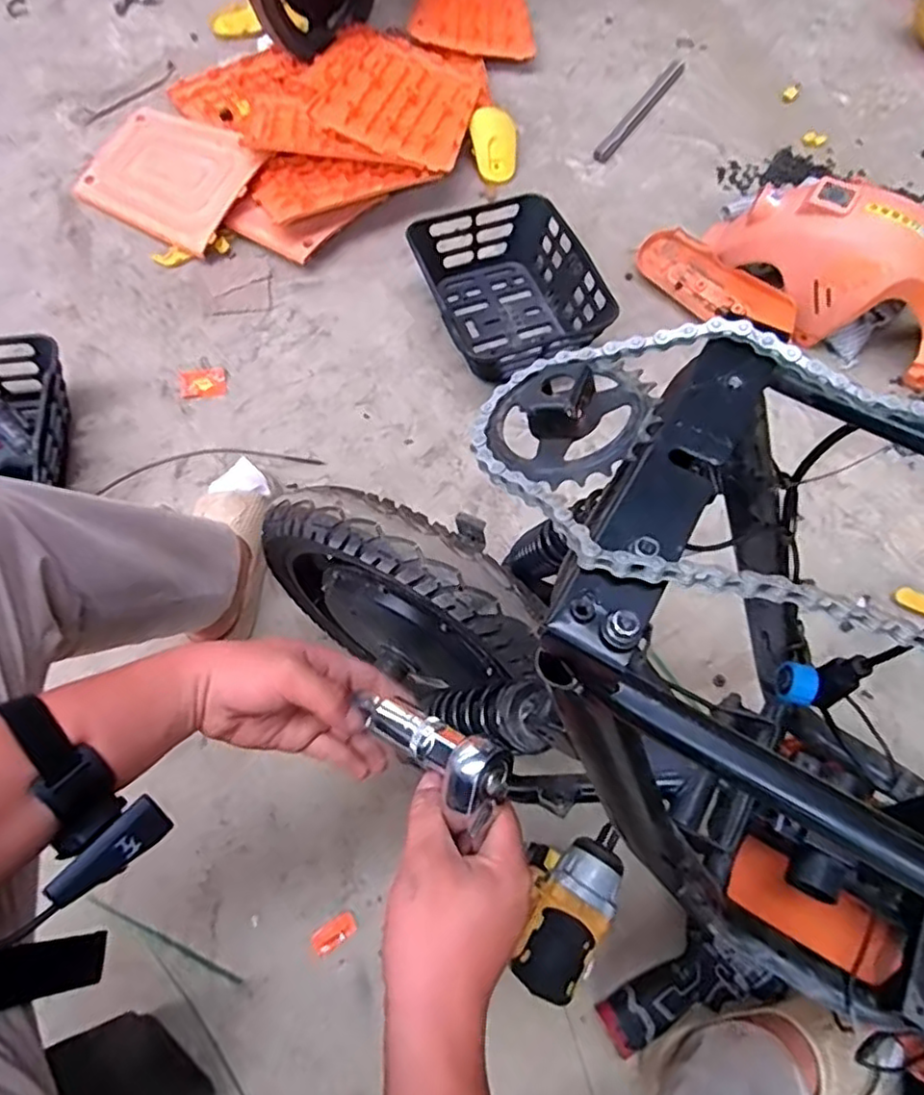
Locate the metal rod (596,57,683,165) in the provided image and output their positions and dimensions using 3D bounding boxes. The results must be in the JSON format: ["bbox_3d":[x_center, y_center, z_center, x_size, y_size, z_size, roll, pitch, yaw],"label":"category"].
[{"bbox_3d":[0.384,-0.928,1.354,0.035,0.017,0.404,31,69,11],"label":"metal rod"}]

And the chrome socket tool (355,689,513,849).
[{"bbox_3d":[-0.019,0.119,0.379,0.097,0.037,0.045,27,68,30],"label":"chrome socket tool"}]

